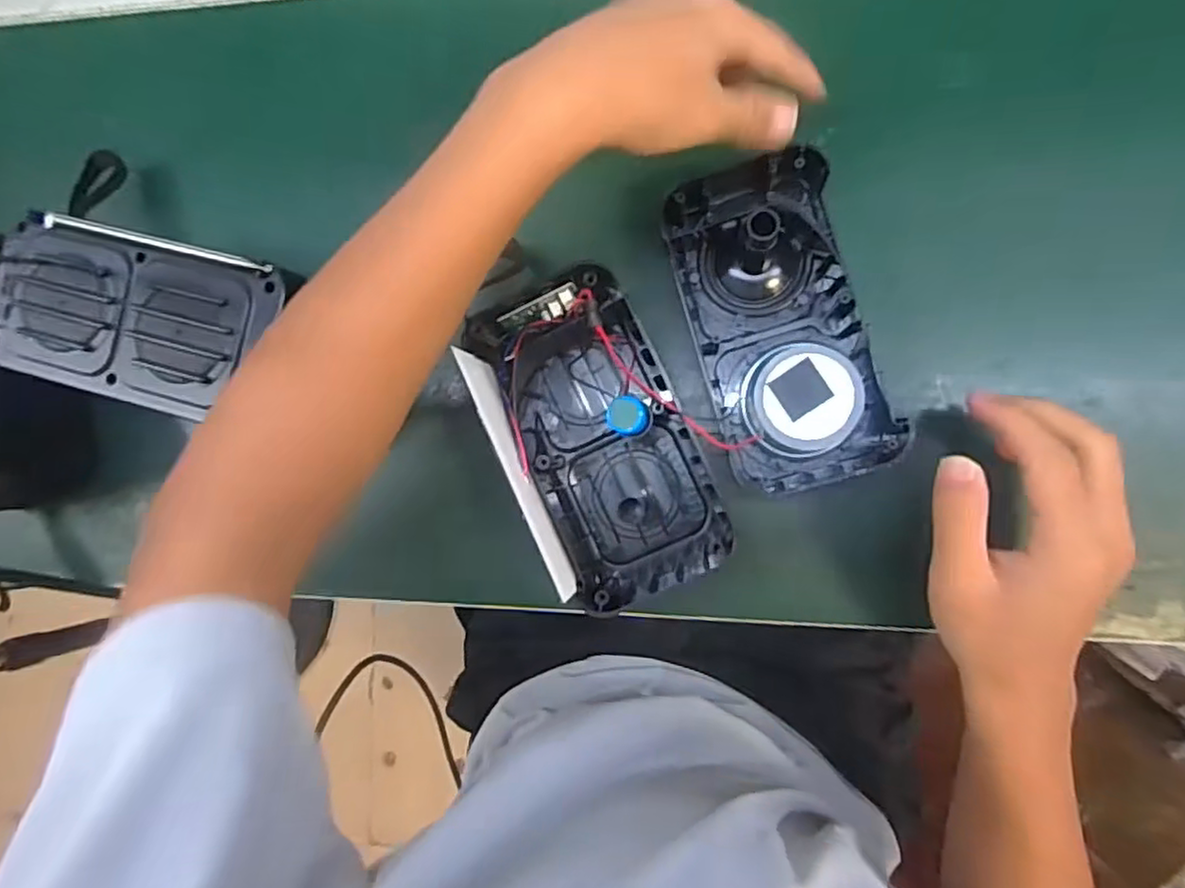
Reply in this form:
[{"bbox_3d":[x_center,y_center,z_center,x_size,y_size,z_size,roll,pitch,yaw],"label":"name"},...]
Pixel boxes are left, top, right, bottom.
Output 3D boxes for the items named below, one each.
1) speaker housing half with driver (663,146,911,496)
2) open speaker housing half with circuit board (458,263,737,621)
[{"bbox_3d":[0.102,-0.068,0.371,0.088,0.042,0.178,-16,86,8],"label":"speaker housing half with driver"},{"bbox_3d":[0.004,0.000,0.375,0.092,0.087,0.177,-24,85,8],"label":"open speaker housing half with circuit board"}]

